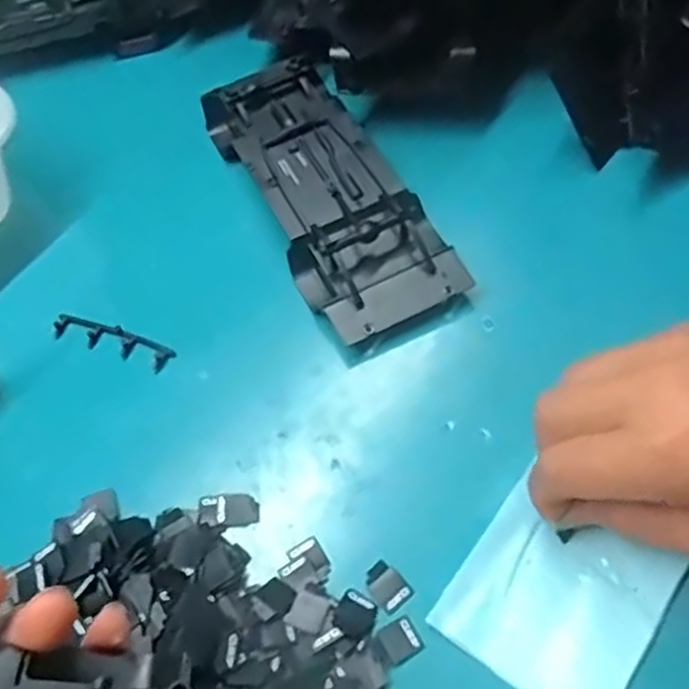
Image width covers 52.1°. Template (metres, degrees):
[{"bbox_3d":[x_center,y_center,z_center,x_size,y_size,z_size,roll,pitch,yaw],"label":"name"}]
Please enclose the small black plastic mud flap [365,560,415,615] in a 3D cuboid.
[{"bbox_3d":[0.017,0.097,0.284,0.014,0.004,0.019,-36,64,-16],"label":"small black plastic mud flap"}]

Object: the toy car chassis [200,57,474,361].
[{"bbox_3d":[-0.010,-0.086,0.380,0.073,0.032,0.192,-26,62,-11],"label":"toy car chassis"}]

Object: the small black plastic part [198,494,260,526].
[{"bbox_3d":[-0.050,0.071,0.306,0.026,0.004,0.015,-5,60,1],"label":"small black plastic part"}]

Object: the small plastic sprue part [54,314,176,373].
[{"bbox_3d":[-0.118,-0.003,0.356,0.068,0.006,0.015,18,63,14],"label":"small plastic sprue part"}]

